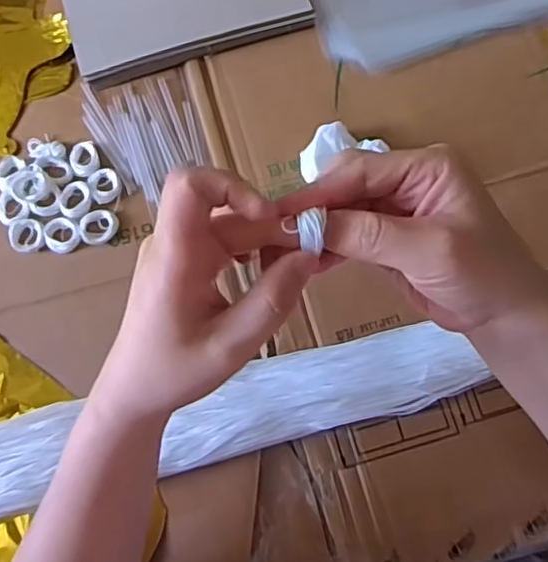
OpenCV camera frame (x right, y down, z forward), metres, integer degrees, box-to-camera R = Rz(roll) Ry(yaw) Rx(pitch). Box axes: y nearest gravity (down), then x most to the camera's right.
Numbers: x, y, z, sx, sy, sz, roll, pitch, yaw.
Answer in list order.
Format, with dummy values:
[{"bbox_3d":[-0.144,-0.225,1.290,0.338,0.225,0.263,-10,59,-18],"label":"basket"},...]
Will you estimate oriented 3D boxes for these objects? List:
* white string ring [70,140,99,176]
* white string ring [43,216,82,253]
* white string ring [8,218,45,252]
[{"bbox_3d":[-0.148,-0.095,0.487,0.021,0.004,0.032,-20,72,-5],"label":"white string ring"},{"bbox_3d":[-0.158,-0.035,0.469,0.026,0.005,0.028,-1,71,2],"label":"white string ring"},{"bbox_3d":[-0.185,-0.034,0.469,0.025,0.004,0.026,-1,71,2],"label":"white string ring"}]

